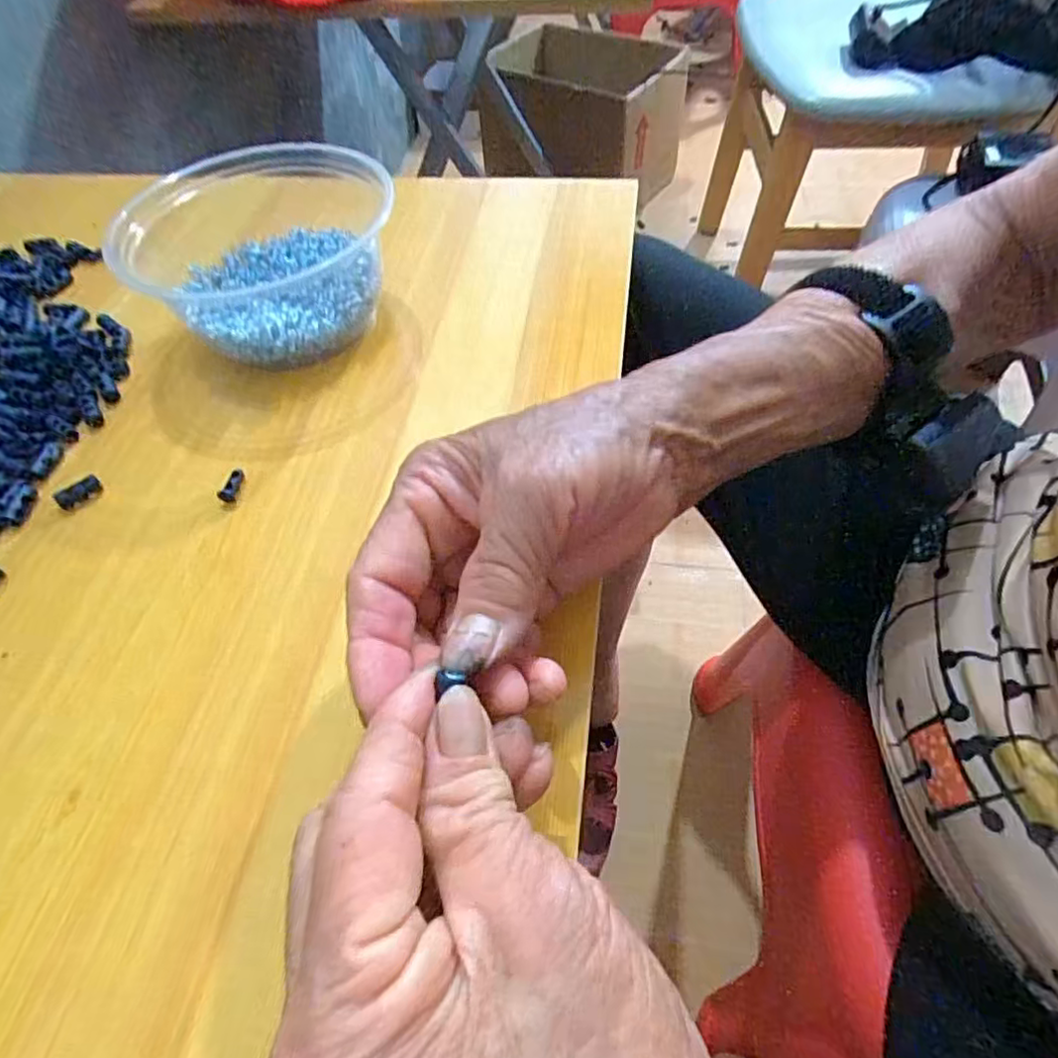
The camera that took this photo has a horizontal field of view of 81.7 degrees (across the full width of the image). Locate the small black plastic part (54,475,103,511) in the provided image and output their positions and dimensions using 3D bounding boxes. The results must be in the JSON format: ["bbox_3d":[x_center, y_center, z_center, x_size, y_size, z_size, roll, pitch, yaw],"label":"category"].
[{"bbox_3d":[-0.202,-0.017,0.274,0.010,0.005,0.018,39,64,24],"label":"small black plastic part"}]

